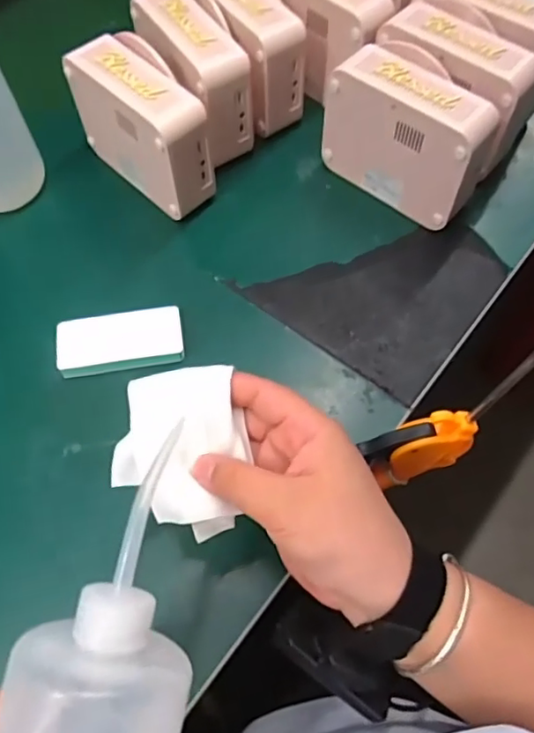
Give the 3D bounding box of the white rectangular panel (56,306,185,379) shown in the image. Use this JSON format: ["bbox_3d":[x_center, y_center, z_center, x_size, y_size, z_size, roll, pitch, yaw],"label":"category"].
[{"bbox_3d":[-0.110,-0.018,0.446,0.091,0.019,0.044,-9,64,-2],"label":"white rectangular panel"}]

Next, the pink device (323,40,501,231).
[{"bbox_3d":[0.114,-0.184,0.468,0.127,0.097,0.060,39,71,19],"label":"pink device"}]

